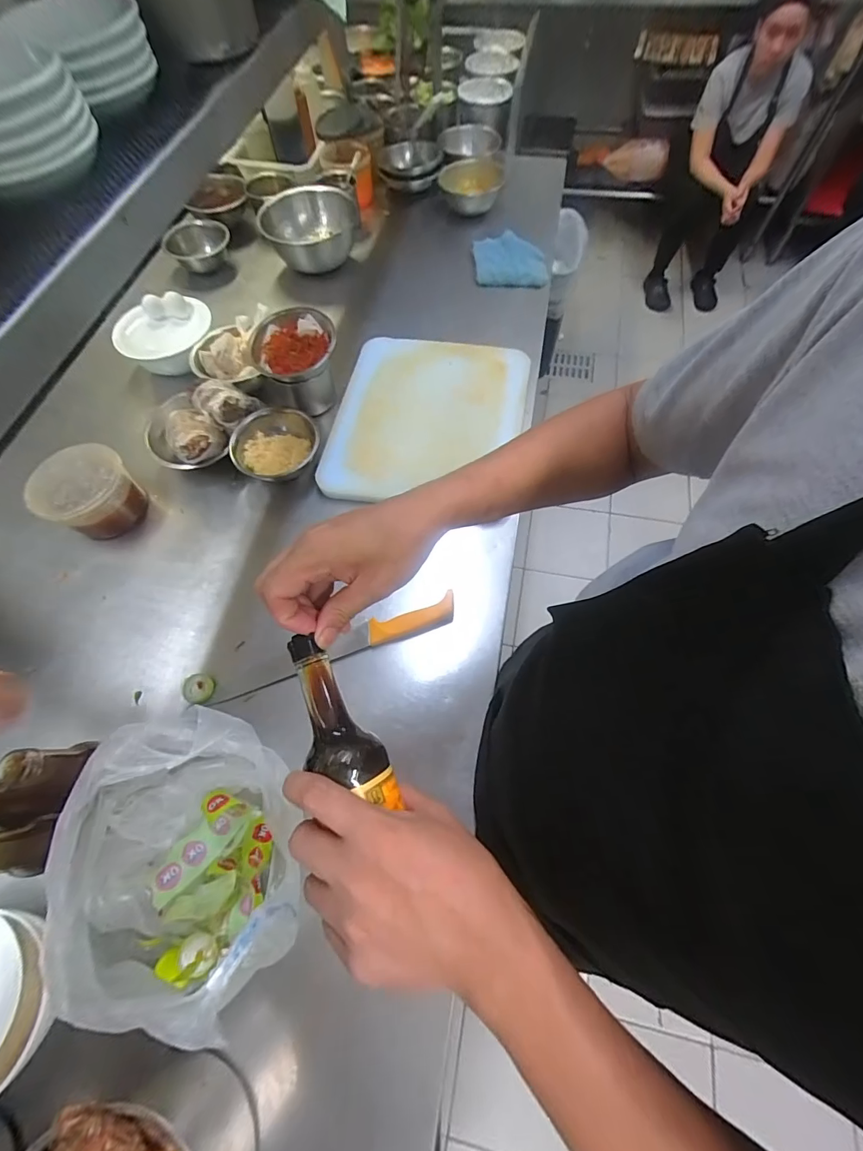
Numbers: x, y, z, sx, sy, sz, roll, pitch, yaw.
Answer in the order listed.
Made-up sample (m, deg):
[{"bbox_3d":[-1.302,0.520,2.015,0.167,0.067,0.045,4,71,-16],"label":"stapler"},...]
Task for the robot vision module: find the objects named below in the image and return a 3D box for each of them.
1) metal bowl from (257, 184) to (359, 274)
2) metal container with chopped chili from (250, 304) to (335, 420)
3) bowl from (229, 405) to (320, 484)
[{"bbox_3d":[-0.283,-0.821,1.018,0.218,0.091,0.236,-1,65,3],"label":"metal bowl"},{"bbox_3d":[-0.245,-0.390,0.810,0.142,0.122,0.135,-10,65,-1],"label":"metal container with chopped chili"},{"bbox_3d":[-0.272,-0.228,0.768,0.140,0.078,0.129,-1,65,3],"label":"bowl"}]

